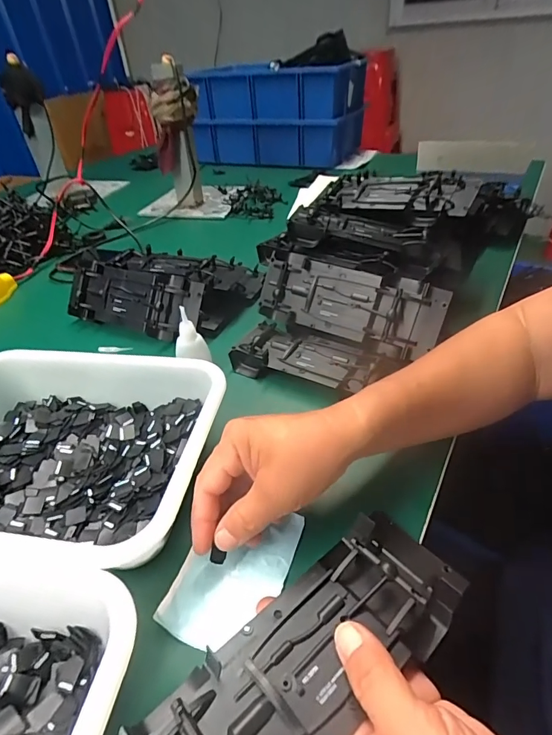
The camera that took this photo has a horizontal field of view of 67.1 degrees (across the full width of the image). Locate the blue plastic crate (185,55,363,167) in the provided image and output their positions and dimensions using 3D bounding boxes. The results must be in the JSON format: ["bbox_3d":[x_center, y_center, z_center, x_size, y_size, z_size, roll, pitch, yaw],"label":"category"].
[{"bbox_3d":[0.002,-0.690,1.131,0.419,0.207,0.268,13,42,21],"label":"blue plastic crate"}]

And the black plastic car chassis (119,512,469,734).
[{"bbox_3d":[0.025,0.148,0.221,0.192,0.030,0.075,-23,41,-38],"label":"black plastic car chassis"}]

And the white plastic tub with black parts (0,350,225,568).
[{"bbox_3d":[-0.178,0.066,0.334,0.237,0.057,0.180,2,39,9],"label":"white plastic tub with black parts"}]

